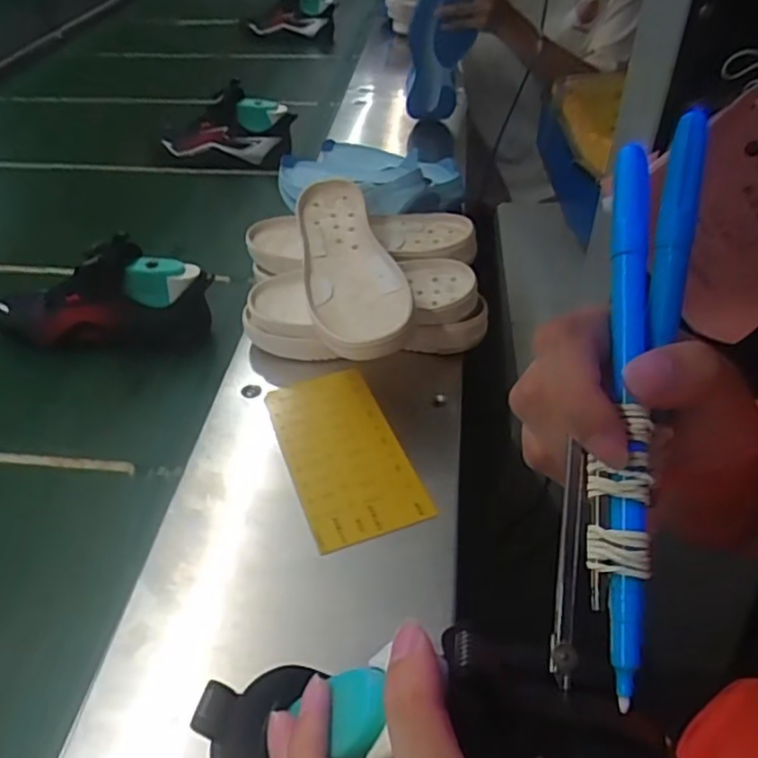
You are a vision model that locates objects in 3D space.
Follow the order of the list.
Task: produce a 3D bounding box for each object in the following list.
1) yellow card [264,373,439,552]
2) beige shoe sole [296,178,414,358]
[{"bbox_3d":[-0.033,0.062,0.572,0.098,0.004,0.192,-16,46,-14],"label":"yellow card"},{"bbox_3d":[-0.028,-0.118,0.646,0.099,0.049,0.249,-6,43,-4],"label":"beige shoe sole"}]

